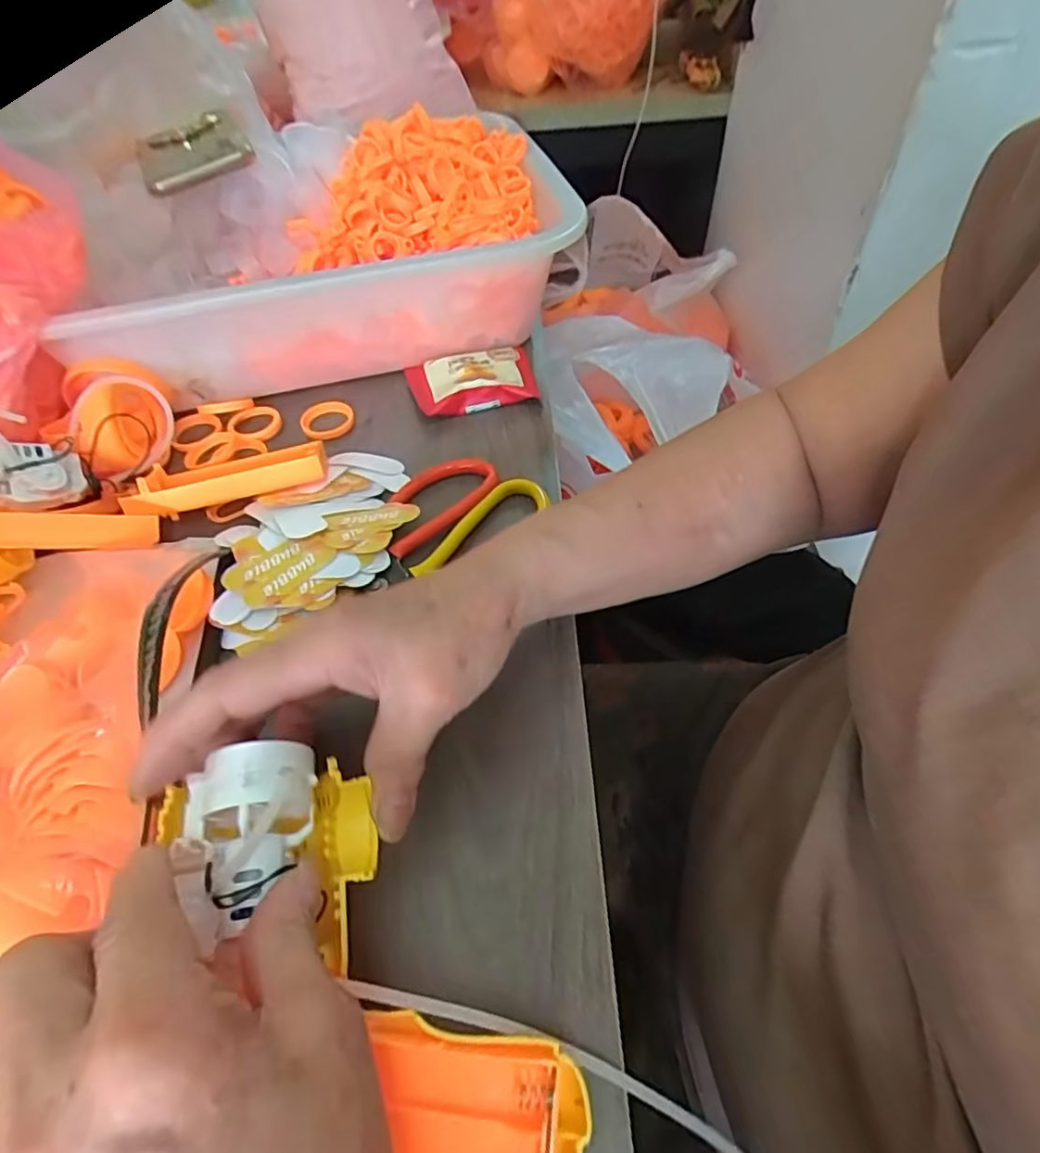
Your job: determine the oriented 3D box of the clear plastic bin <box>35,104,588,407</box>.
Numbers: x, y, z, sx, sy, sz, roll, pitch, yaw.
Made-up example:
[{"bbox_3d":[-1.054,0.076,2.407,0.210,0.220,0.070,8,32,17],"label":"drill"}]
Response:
[{"bbox_3d":[-0.133,-0.241,0.461,0.323,0.102,0.246,-12,51,-6],"label":"clear plastic bin"}]

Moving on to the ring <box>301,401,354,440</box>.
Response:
[{"bbox_3d":[-0.130,-0.105,0.414,0.035,0.008,0.034,-2,51,2],"label":"ring"}]

